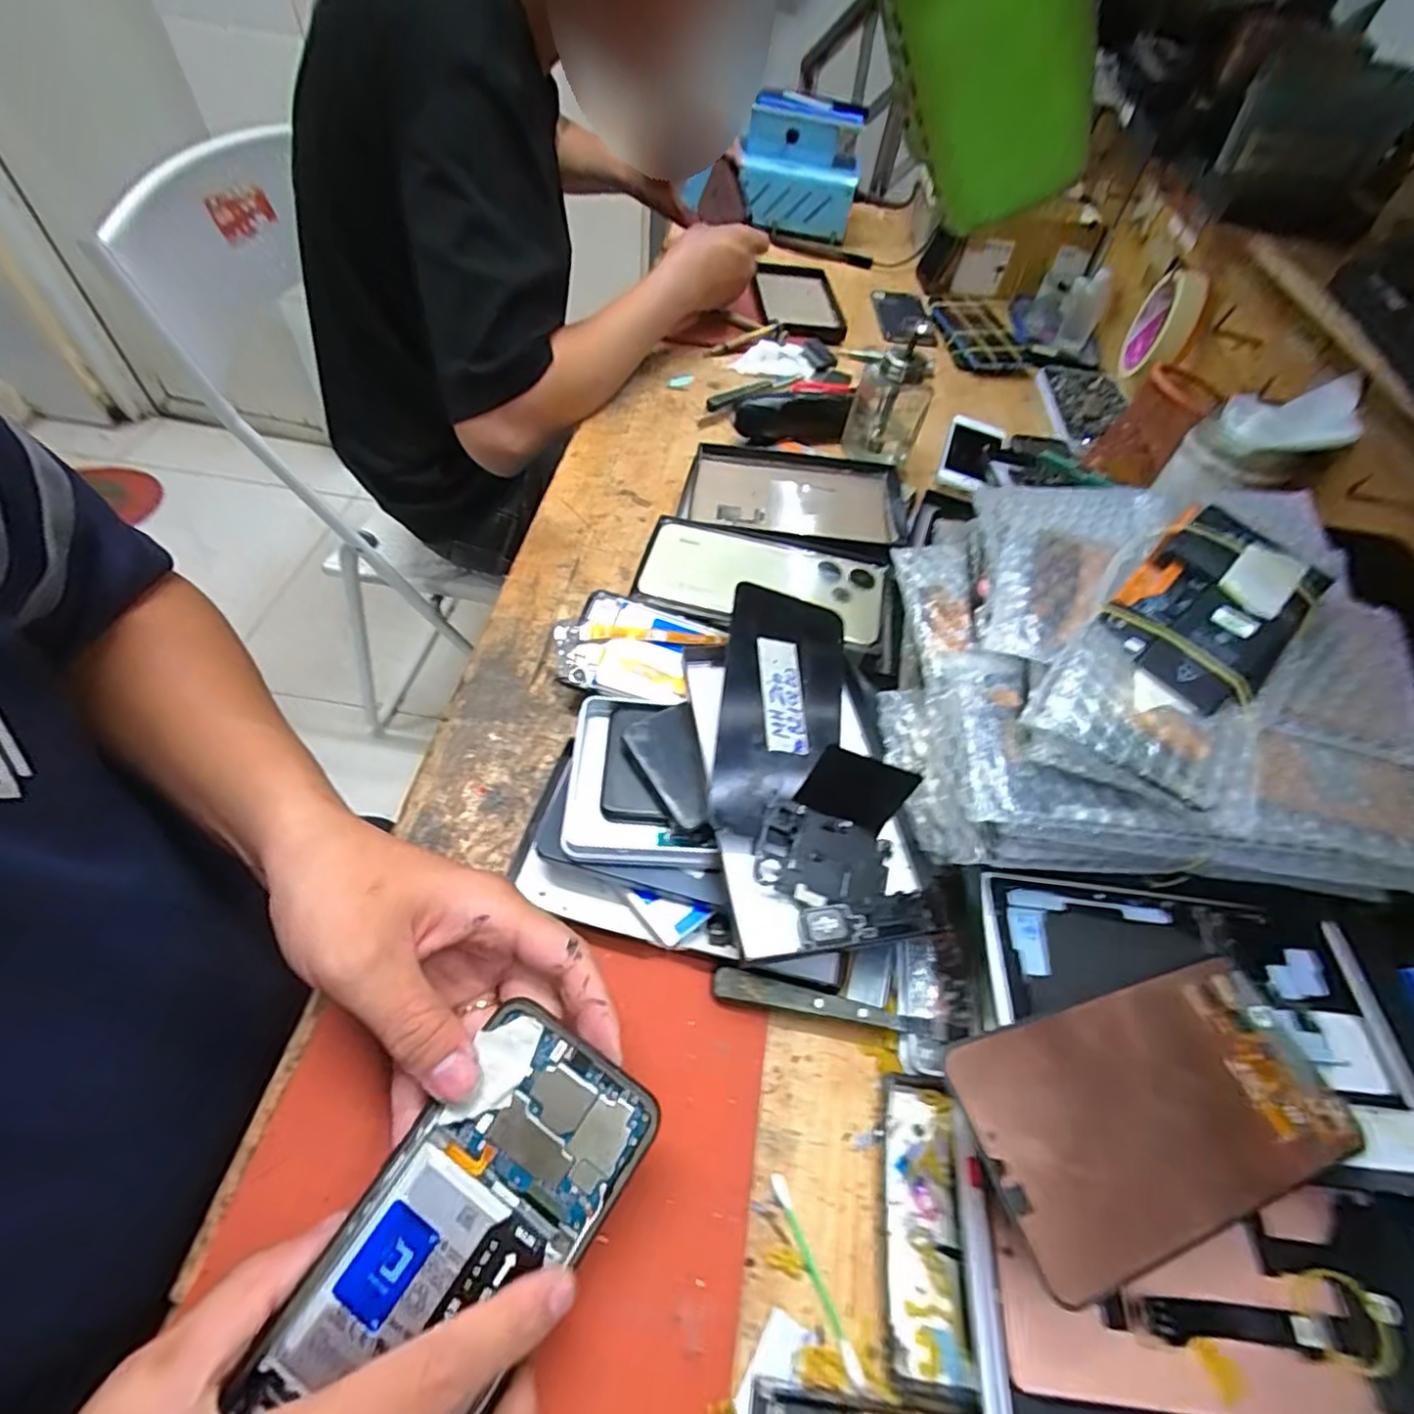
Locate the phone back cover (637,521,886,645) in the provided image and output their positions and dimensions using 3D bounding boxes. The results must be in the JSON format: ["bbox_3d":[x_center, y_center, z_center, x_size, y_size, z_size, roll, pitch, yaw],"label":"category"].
[{"bbox_3d":[0.041,-0.095,0.458,0.170,0.011,0.080,13,54,3],"label":"phone back cover"}]

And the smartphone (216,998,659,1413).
[{"bbox_3d":[-0.084,0.186,0.226,0.074,0.006,0.138,33,72,8],"label":"smartphone"}]

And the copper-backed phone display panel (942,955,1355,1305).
[{"bbox_3d":[0.164,0.143,0.231,0.150,0.004,0.070,-7,52,-18],"label":"copper-backed phone display panel"}]

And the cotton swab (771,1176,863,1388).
[{"bbox_3d":[0.044,0.231,0.260,0.006,0.004,0.070,-19,58,-16],"label":"cotton swab"}]

